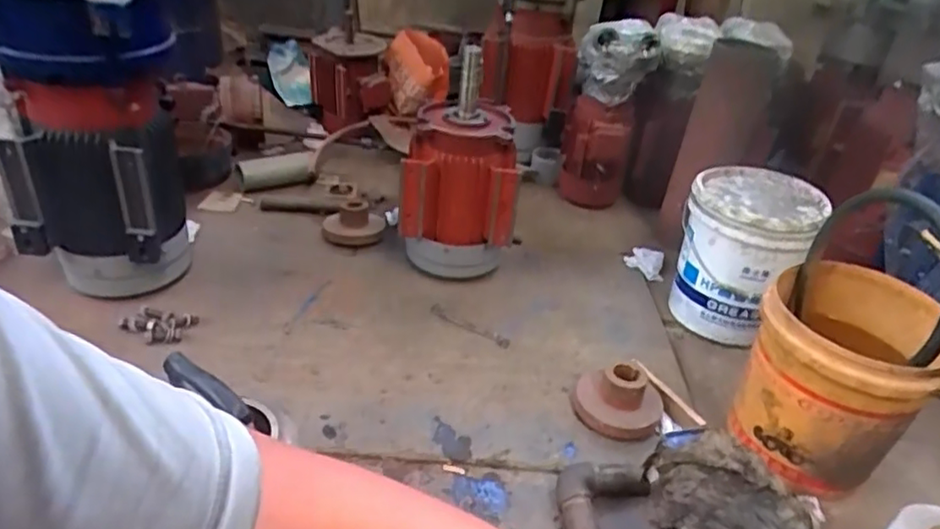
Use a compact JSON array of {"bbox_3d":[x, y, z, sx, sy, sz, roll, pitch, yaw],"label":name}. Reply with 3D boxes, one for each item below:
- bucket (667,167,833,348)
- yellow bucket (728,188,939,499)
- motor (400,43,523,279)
[{"bbox_3d":[0.601,-0.021,1.430,0.254,0.328,0.254,5,33,-3],"label":"bucket"},{"bbox_3d":[0.634,0.120,1.056,0.258,0.492,0.266,5,33,-3],"label":"yellow bucket"},{"bbox_3d":[-0.026,-0.206,1.408,0.245,0.507,0.274,2,34,-7],"label":"motor"}]

